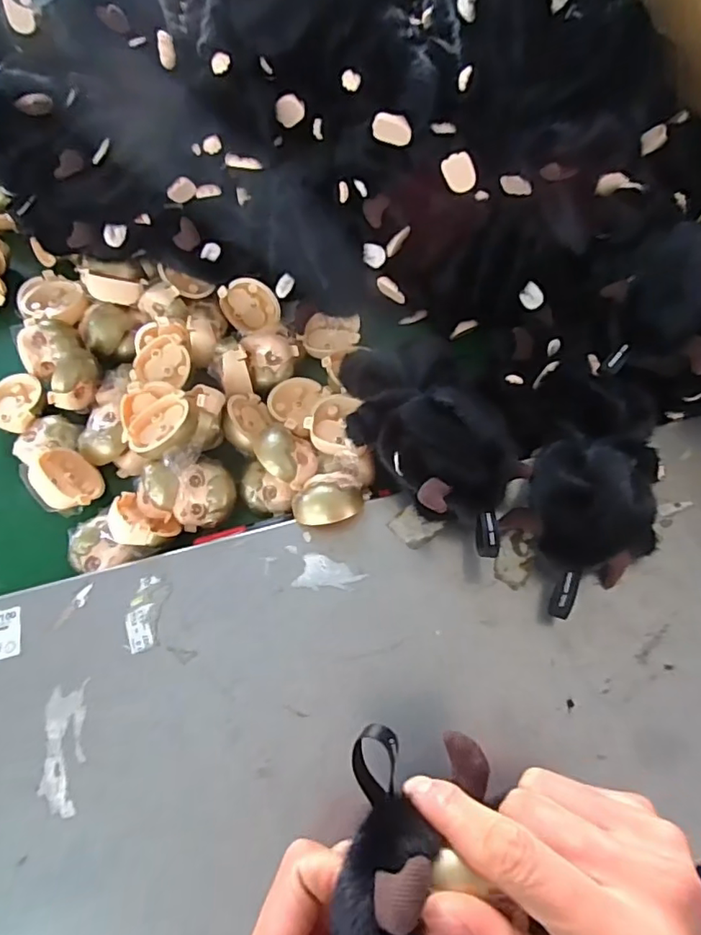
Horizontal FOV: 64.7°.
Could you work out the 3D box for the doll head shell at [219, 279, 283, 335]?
[{"bbox_3d":[-0.084,-0.135,0.464,0.047,0.044,0.015,-4,59,2],"label":"doll head shell"}]

